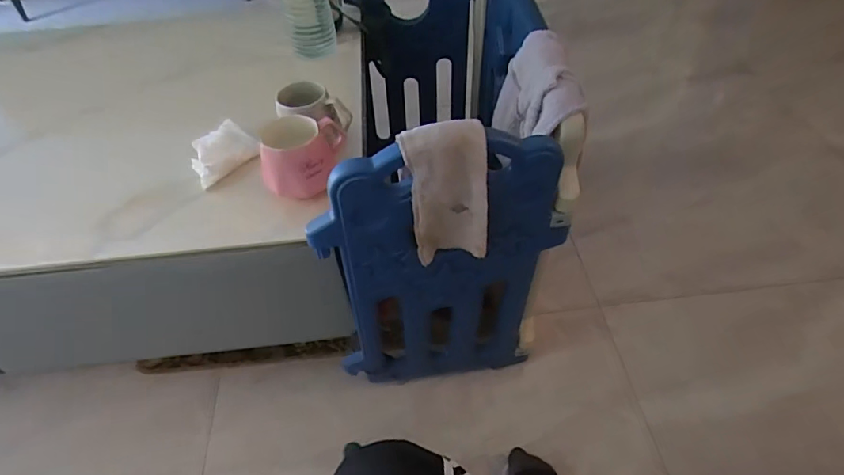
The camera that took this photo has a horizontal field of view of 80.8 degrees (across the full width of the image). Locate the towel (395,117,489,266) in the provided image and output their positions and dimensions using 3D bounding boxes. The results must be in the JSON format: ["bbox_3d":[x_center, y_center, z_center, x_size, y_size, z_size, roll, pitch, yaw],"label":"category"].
[{"bbox_3d":[0.030,-0.049,0.585,0.095,0.179,0.065,-15,50,-10],"label":"towel"}]

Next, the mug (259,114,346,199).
[{"bbox_3d":[-0.160,-0.109,0.670,0.115,0.085,0.085,-11,49,-6],"label":"mug"}]

